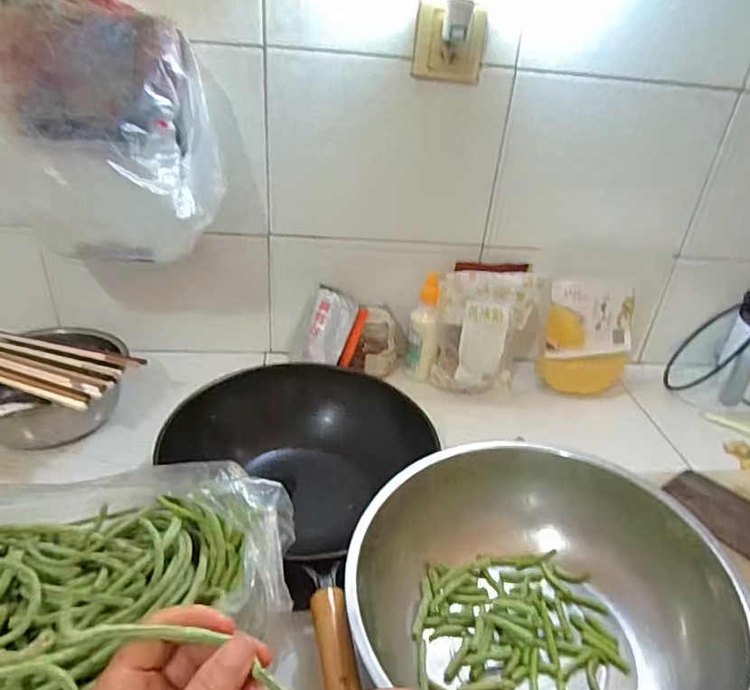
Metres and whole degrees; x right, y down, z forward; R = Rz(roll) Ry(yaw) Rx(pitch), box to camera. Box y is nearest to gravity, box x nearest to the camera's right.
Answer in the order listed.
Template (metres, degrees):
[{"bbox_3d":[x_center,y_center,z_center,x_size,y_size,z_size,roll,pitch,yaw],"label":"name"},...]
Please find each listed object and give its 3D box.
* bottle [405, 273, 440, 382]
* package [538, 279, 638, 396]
[{"bbox_3d":[0.077,-0.021,0.851,0.045,0.167,0.062,8,31,5],"label":"bottle"},{"bbox_3d":[0.337,-0.012,0.858,0.168,0.168,0.066,-5,32,-16],"label":"package"}]

